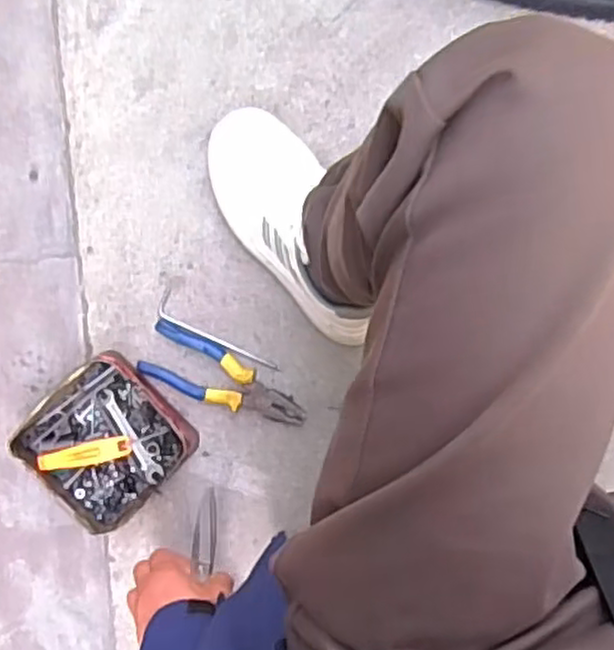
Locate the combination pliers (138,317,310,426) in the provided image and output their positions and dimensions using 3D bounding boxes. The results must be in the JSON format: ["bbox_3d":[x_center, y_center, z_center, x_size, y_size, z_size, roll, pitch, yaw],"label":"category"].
[{"bbox_3d":[-0.093,0.064,0.819,0.191,0.021,0.067,27,95,-2],"label":"combination pliers"}]

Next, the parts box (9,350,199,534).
[{"bbox_3d":[-0.229,0.129,0.817,0.163,0.046,0.165,44,94,-3],"label":"parts box"}]

